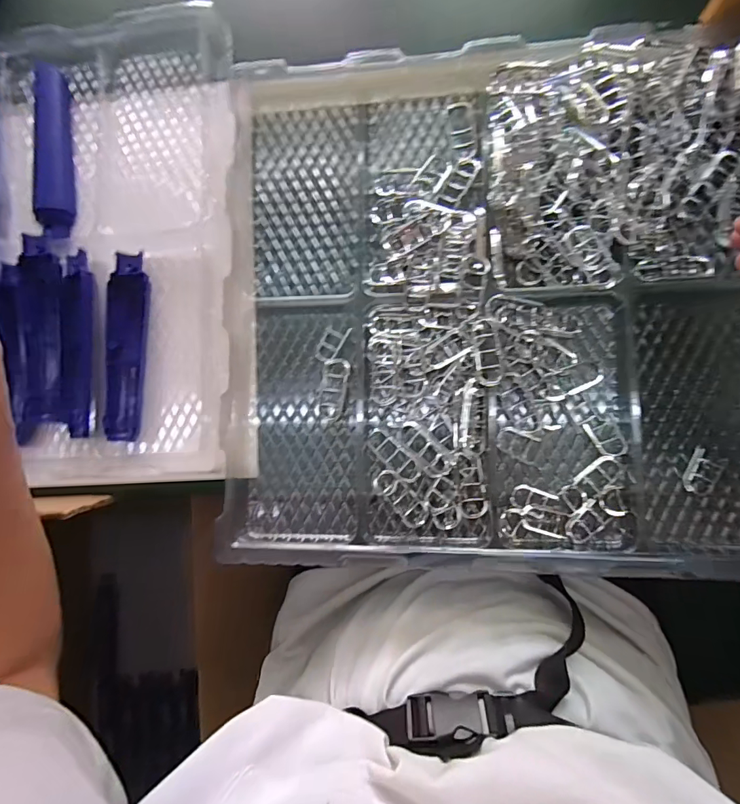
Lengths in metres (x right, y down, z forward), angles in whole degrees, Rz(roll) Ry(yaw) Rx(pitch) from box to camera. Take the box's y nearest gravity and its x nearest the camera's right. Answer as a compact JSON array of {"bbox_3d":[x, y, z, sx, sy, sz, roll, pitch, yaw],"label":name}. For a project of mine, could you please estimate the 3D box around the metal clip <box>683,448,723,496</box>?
[{"bbox_3d":[0.254,0.054,0.339,0.026,0.010,0.034,22,86,8],"label":"metal clip"}]

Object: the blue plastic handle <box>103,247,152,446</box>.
[{"bbox_3d":[-0.218,-0.048,0.395,0.034,0.014,0.162,3,84,7],"label":"blue plastic handle"}]

